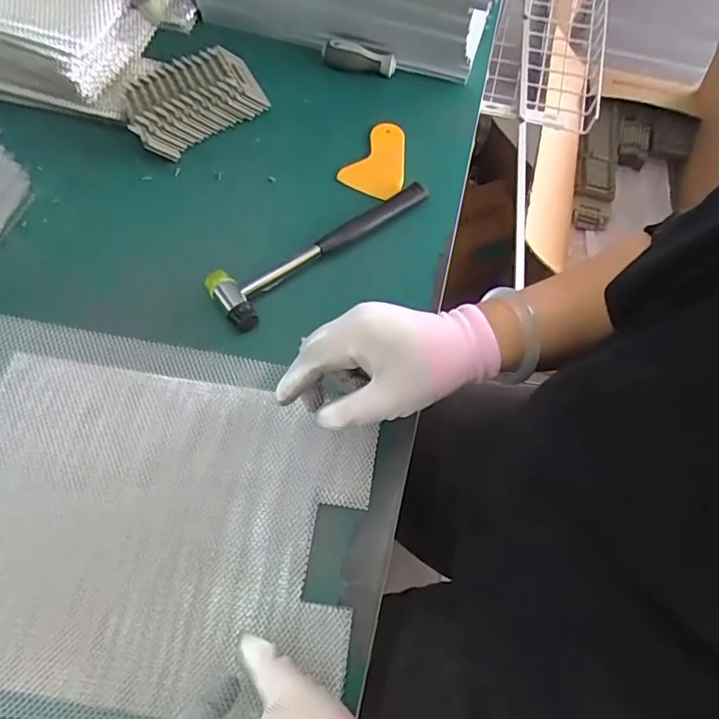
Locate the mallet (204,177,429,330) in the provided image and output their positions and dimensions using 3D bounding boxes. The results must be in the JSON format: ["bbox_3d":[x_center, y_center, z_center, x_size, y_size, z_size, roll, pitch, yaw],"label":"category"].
[{"bbox_3d":[-0.036,-0.113,0.534,0.238,0.026,0.058,-36,72,-16],"label":"mallet"}]

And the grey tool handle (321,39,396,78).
[{"bbox_3d":[-0.001,-0.354,0.638,0.086,0.031,0.019,6,66,1],"label":"grey tool handle"}]

